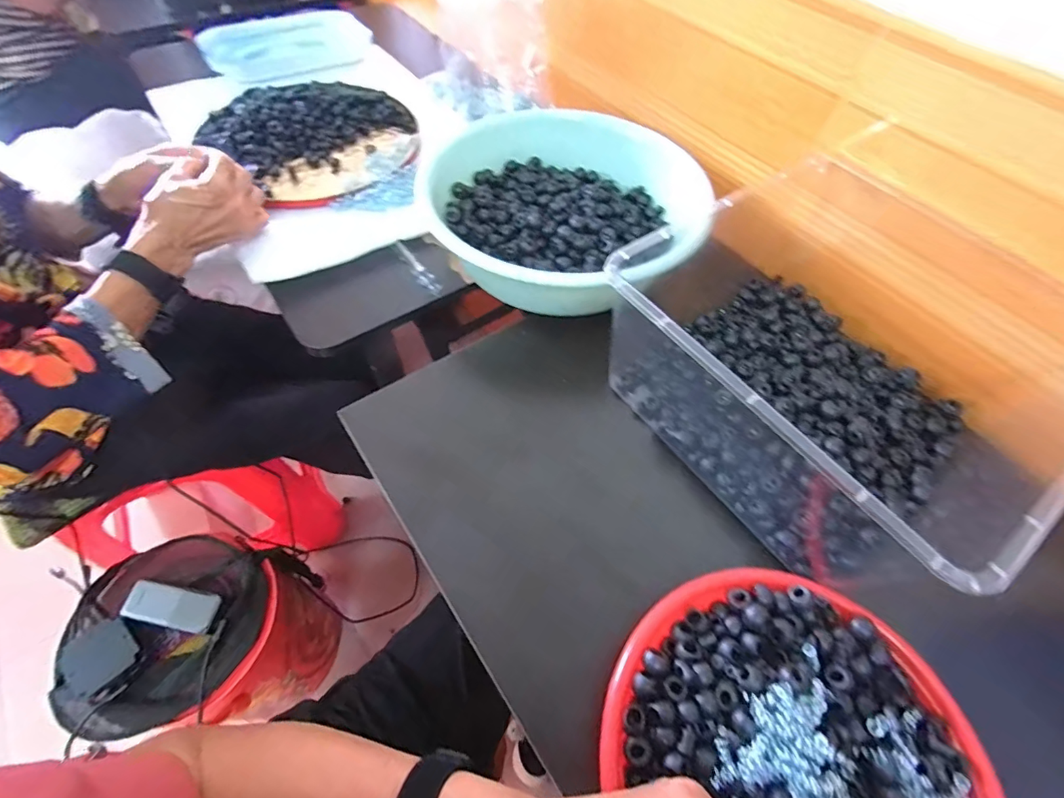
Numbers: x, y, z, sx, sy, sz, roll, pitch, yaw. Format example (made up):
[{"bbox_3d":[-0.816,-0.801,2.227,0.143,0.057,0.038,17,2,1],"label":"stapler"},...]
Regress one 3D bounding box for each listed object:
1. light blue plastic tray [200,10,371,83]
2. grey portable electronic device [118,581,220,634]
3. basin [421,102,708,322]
[{"bbox_3d":[-0.416,-0.608,0.802,0.260,0.018,0.214,-20,61,-14],"label":"light blue plastic tray"},{"bbox_3d":[-0.502,0.291,0.660,0.120,0.017,0.050,10,58,4],"label":"grey portable electronic device"},{"bbox_3d":[0.037,-0.211,0.537,0.310,0.086,0.249,-11,59,-9],"label":"basin"}]

